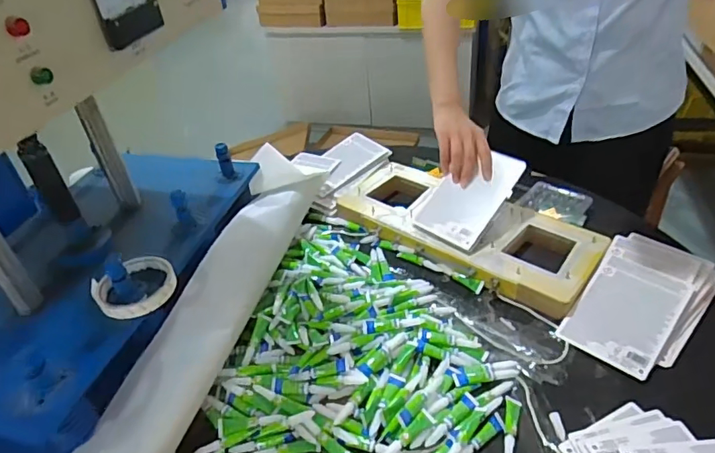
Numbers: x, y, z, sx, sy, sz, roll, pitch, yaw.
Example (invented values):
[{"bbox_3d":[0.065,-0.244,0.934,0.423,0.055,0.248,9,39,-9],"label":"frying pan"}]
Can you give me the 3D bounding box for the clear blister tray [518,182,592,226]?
[{"bbox_3d":[0.346,-0.045,0.882,0.110,0.022,0.131,16,42,26],"label":"clear blister tray"}]

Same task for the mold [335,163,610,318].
[{"bbox_3d":[0.170,0.000,0.854,0.438,0.049,0.179,24,46,33],"label":"mold"}]

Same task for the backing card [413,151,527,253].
[{"bbox_3d":[0.178,-0.049,0.818,0.113,0.015,0.172,29,79,34],"label":"backing card"}]

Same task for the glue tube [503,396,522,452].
[{"bbox_3d":[0.177,0.234,0.583,0.018,0.009,0.081,6,38,16],"label":"glue tube"}]

